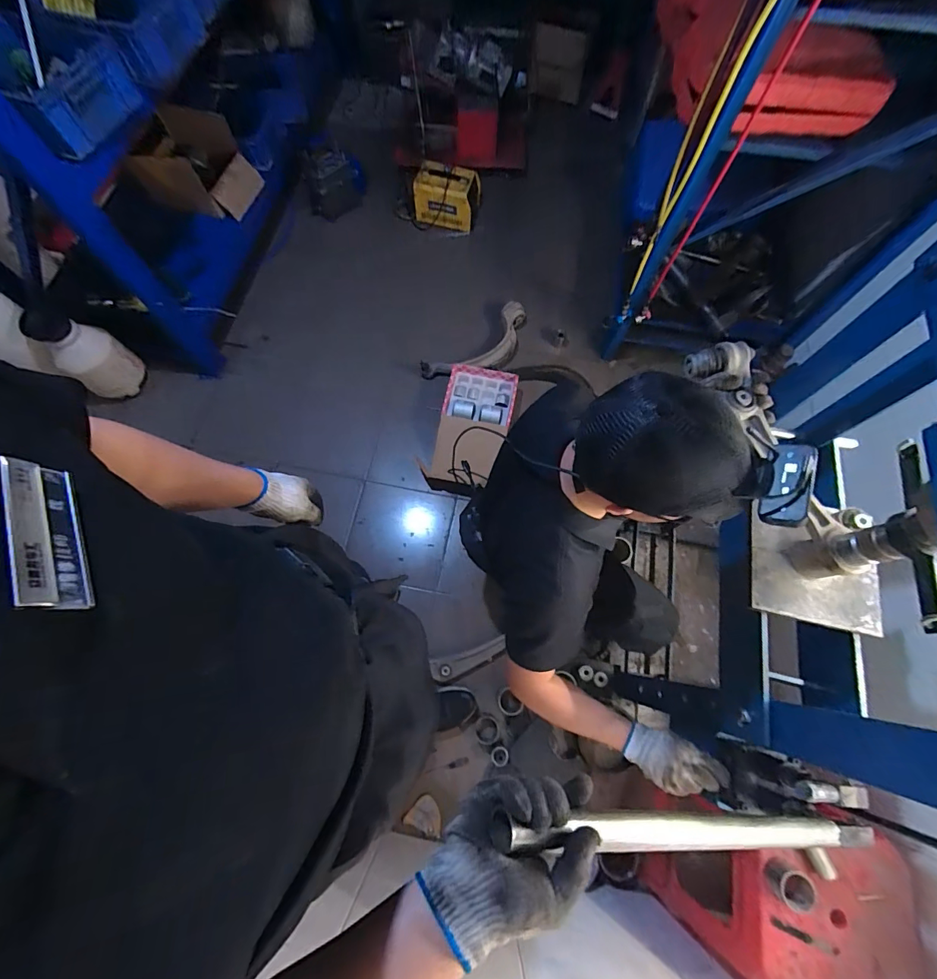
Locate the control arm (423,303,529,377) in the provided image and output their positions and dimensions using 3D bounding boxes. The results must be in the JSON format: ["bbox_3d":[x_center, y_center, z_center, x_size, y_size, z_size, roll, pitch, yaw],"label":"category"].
[{"bbox_3d":[0.049,-0.523,1.570,0.440,0.060,0.176,-40,76,-13],"label":"control arm"}]

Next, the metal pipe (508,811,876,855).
[{"bbox_3d":[0.281,0.375,0.464,0.561,0.024,0.031,20,69,-23],"label":"metal pipe"}]

